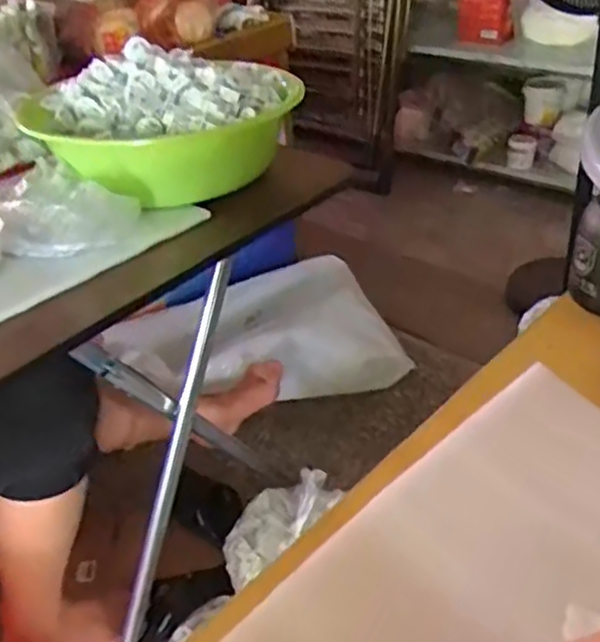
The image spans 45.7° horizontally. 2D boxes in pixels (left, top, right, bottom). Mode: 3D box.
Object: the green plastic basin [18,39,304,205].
[{"bbox_3d":[-0.180,-0.251,0.896,0.263,0.127,0.263,21,44,33],"label":"green plastic basin"}]

